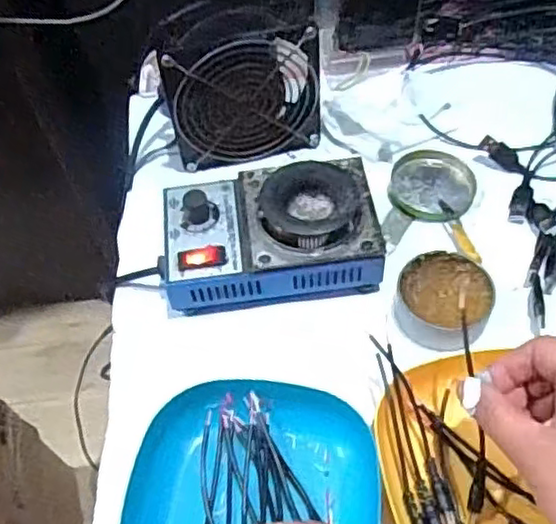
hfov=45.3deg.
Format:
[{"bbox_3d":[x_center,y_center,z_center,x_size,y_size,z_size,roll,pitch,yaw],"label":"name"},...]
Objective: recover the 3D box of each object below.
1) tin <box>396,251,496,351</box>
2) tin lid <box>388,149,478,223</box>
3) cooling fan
[{"bbox_3d":[0.113,0.028,0.455,0.062,0.021,0.069,11,57,12],"label":"tin"},{"bbox_3d":[0.123,-0.061,0.528,0.065,0.012,0.068,-2,55,3],"label":"tin lid"},{"bbox_3d":[-0.025,-0.129,0.528,0.119,0.104,0.033,-13,55,-4],"label":"cooling fan"}]

